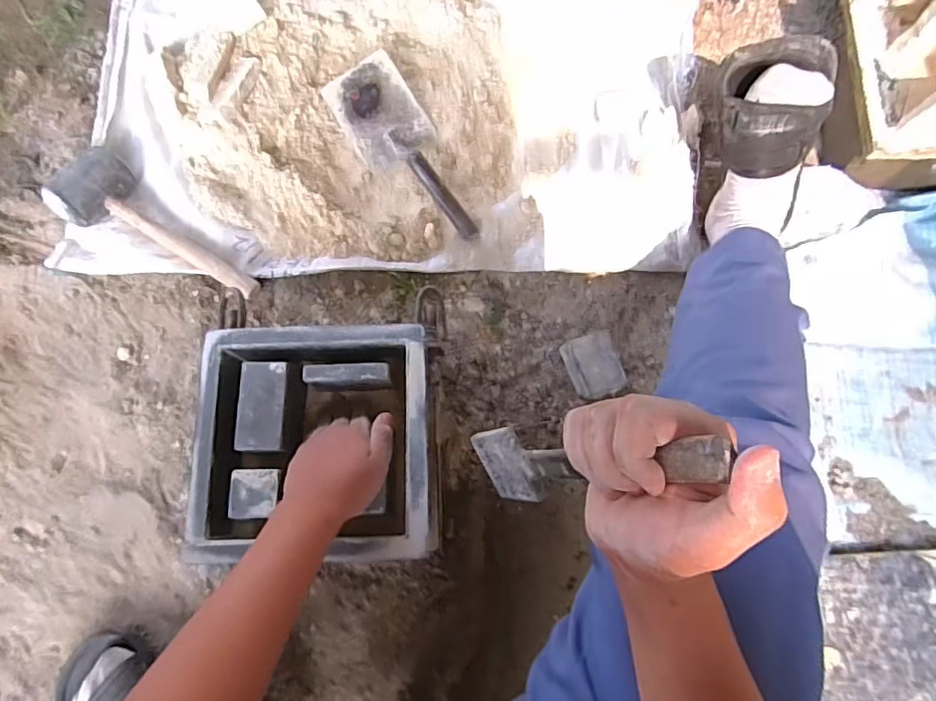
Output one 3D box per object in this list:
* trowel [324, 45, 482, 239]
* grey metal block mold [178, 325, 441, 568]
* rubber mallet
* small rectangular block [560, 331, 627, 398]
[{"bbox_3d":[-0.075,-0.269,0.764,0.107,0.045,0.282,-36,81,-8],"label":"trowel"},{"bbox_3d":[-0.162,0.099,0.618,0.240,0.106,0.238,-1,78,-1],"label":"grey metal block mold"},{"bbox_3d":[-0.399,-0.145,0.728,0.282,0.077,0.103,35,79,6],"label":"rubber mallet"},{"bbox_3d":[0.160,0.020,0.716,0.059,0.050,0.074,-19,79,-5],"label":"small rectangular block"}]

